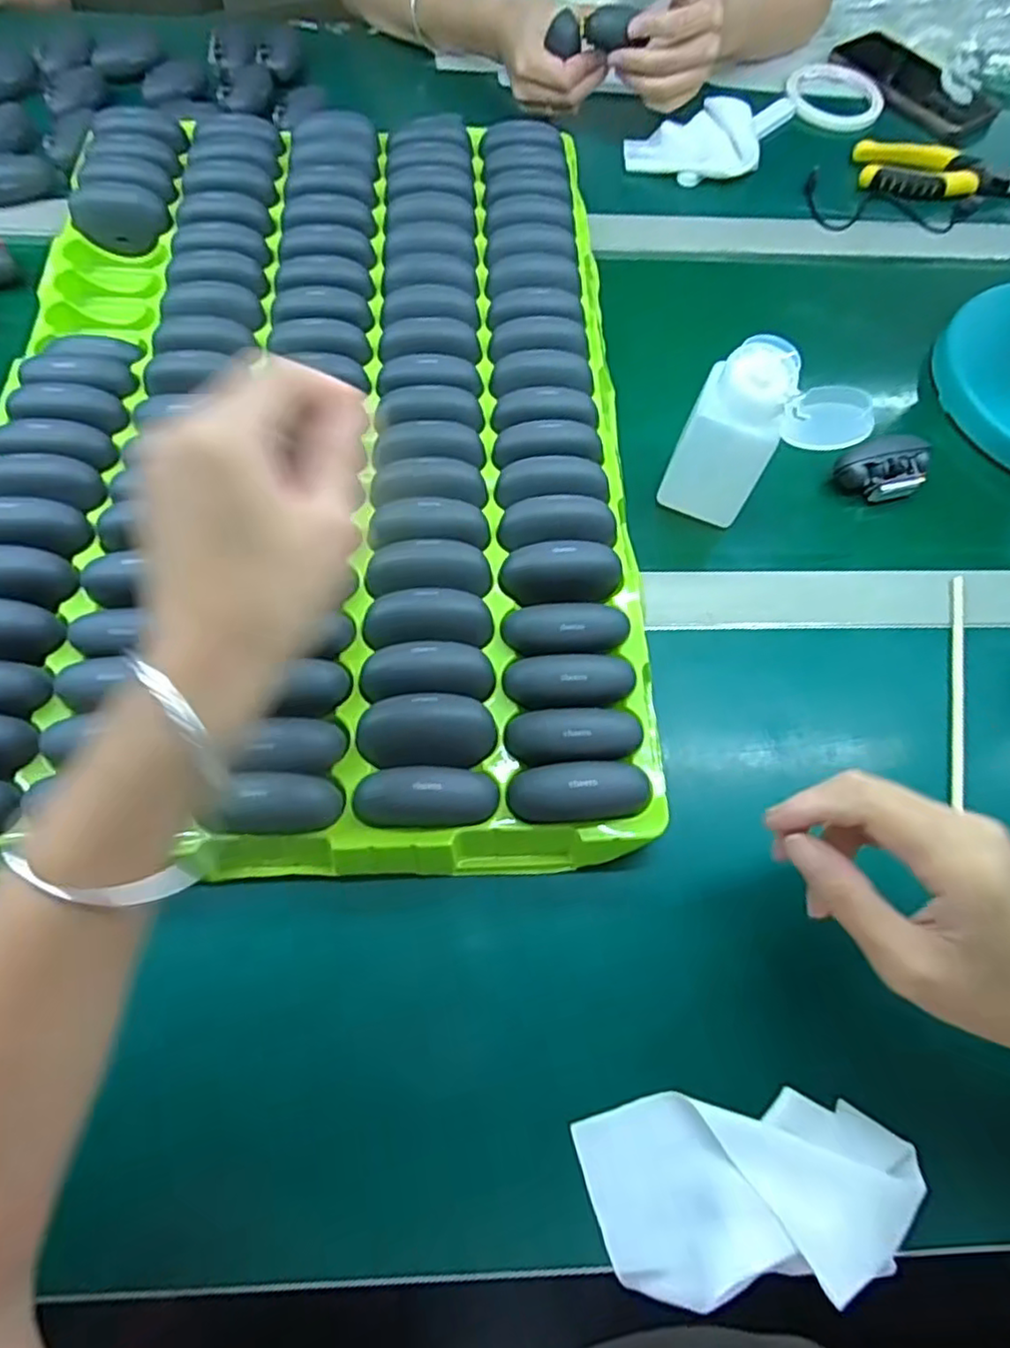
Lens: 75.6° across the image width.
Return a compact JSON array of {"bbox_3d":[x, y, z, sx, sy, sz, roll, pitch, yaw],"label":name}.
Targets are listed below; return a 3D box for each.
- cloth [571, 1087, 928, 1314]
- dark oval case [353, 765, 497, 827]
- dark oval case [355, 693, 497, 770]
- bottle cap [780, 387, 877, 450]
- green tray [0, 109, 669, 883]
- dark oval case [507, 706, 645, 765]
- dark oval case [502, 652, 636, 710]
[{"bbox_3d":[0.107,0.221,0.279,0.141,0.019,0.069,-2,66,-4],"label":"cloth"},{"bbox_3d":[-0.038,0.058,0.309,0.068,0.023,0.028,1,66,-3],"label":"dark oval case"},{"bbox_3d":[-0.040,0.029,0.329,0.068,0.020,0.034,-1,66,-3],"label":"dark oval case"},{"bbox_3d":[0.170,-0.135,0.344,0.041,0.006,0.046,-48,49,-2],"label":"bottle cap"},{"bbox_3d":[-0.121,-0.165,0.417,0.382,0.046,0.561,-2,66,-4],"label":"green tray"},{"bbox_3d":[0.036,0.031,0.325,0.068,0.025,0.026,2,66,-2],"label":"dark oval case"},{"bbox_3d":[0.036,0.002,0.338,0.068,0.021,0.032,-11,67,-8],"label":"dark oval case"}]

